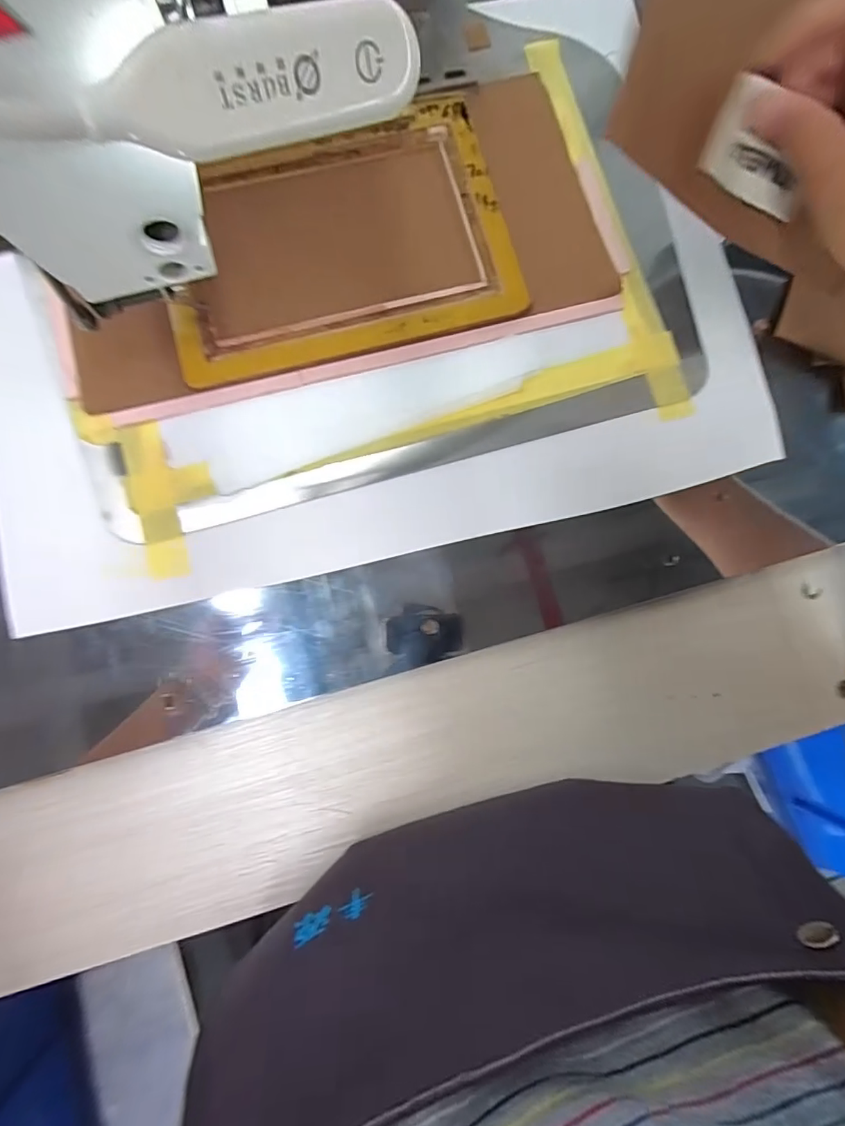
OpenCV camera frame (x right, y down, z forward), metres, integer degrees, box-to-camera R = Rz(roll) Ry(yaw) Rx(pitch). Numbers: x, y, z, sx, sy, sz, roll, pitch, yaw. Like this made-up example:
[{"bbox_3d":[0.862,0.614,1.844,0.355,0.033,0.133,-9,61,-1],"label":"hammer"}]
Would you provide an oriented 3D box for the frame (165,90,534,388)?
[{"bbox_3d":[-0.057,-0.217,0.333,0.230,0.006,0.163,-15,87,-5],"label":"frame"}]

